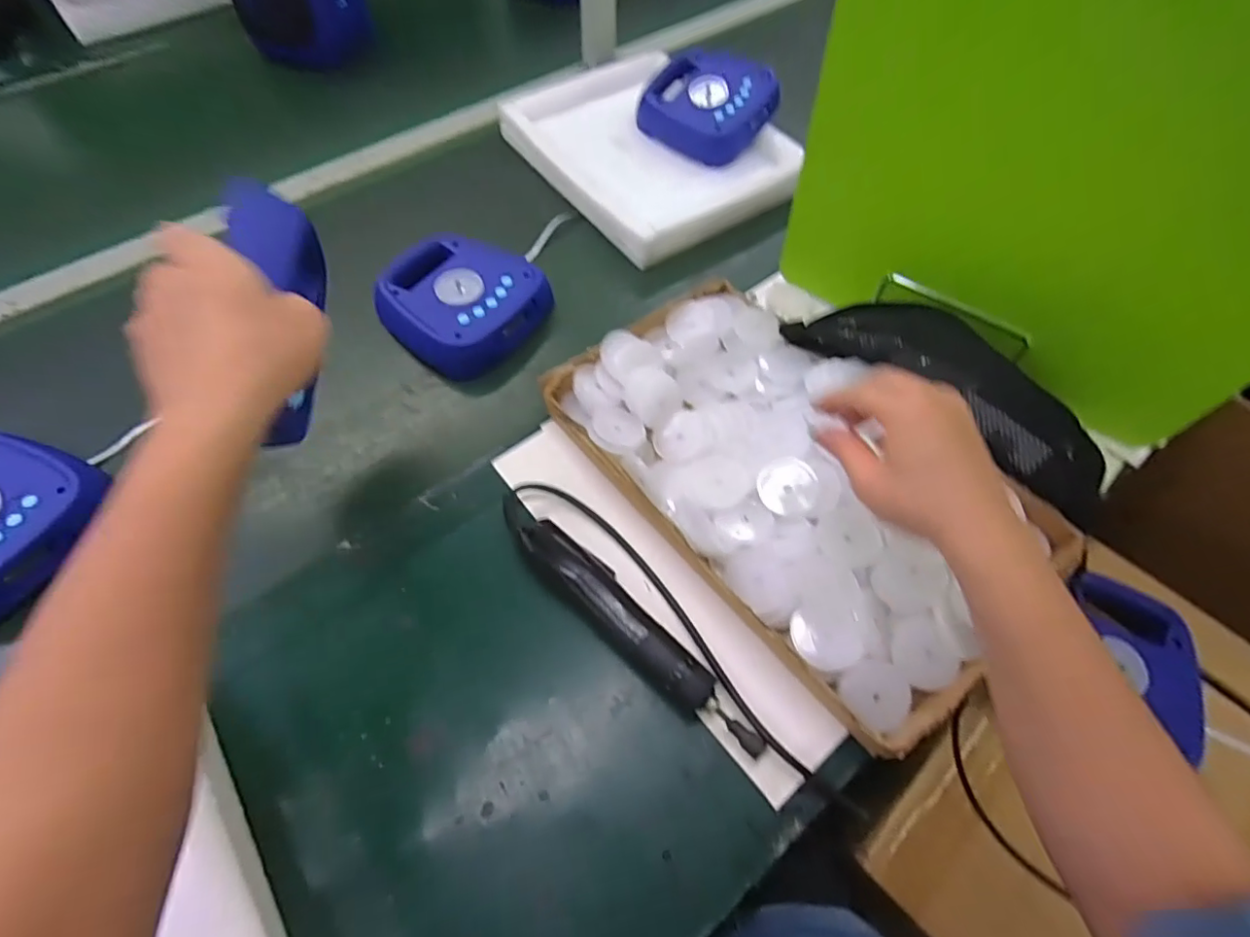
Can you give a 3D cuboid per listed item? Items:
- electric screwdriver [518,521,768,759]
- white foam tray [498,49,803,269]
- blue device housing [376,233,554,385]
[{"bbox_3d":[0.007,0.127,0.459,0.241,0.032,0.039,40,64,23],"label":"electric screwdriver"},{"bbox_3d":[0.034,-0.433,0.788,0.274,0.049,0.351,-33,68,-15],"label":"white foam tray"},{"bbox_3d":[-0.183,-0.187,0.656,0.175,0.056,0.153,32,61,19],"label":"blue device housing"}]

